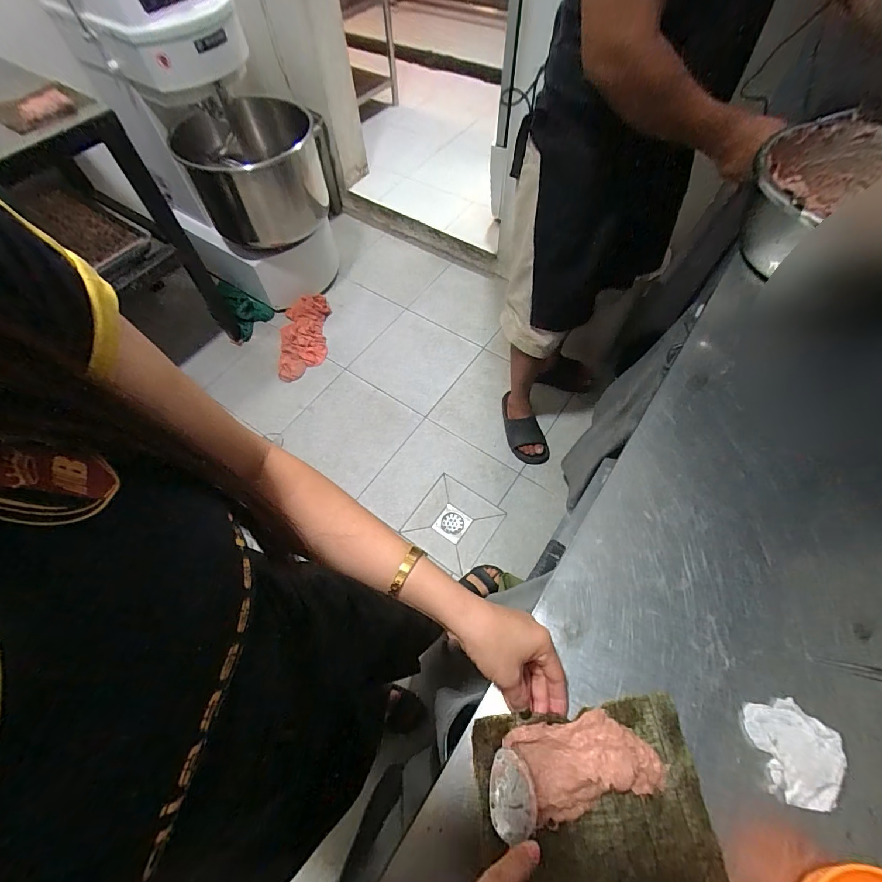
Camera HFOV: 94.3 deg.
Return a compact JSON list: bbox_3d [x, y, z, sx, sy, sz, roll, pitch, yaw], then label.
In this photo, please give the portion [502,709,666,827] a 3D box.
[{"bbox_3d":[0.124,0.274,0.348,0.124,0.032,0.066,-12,61,2],"label":"portion"}]

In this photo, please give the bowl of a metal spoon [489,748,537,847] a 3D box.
[{"bbox_3d":[0.056,0.273,0.316,0.036,0.014,0.052,-10,41,23],"label":"bowl of a metal spoon"}]

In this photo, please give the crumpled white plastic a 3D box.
[{"bbox_3d":[0.311,0.271,0.357,0.070,0.007,0.074,-4,61,6],"label":"crumpled white plastic"}]

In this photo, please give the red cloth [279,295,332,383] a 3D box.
[{"bbox_3d":[-0.559,-0.425,1.676,0.184,0.095,0.394,-7,61,5],"label":"red cloth"}]

